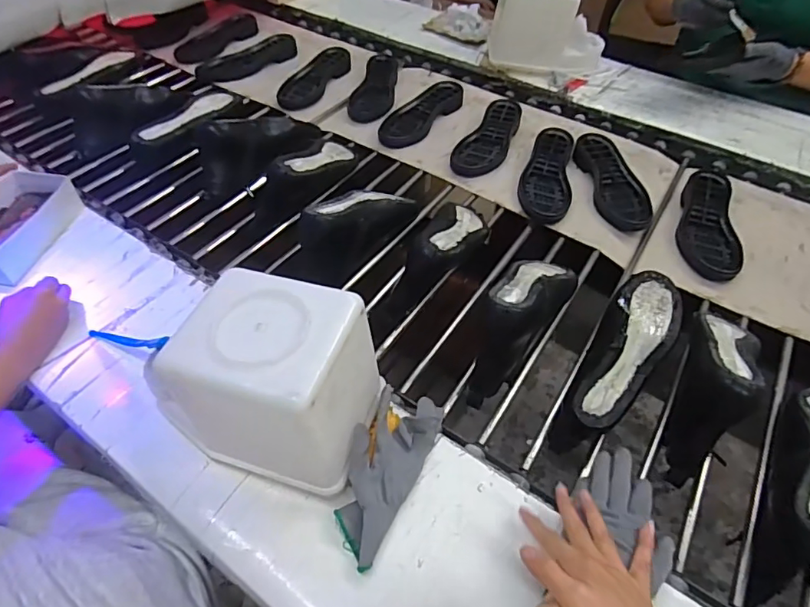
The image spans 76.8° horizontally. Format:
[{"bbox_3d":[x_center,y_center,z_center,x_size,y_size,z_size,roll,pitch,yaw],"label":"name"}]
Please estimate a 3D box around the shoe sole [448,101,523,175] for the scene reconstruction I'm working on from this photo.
[{"bbox_3d":[0.169,-0.329,1.011,0.088,0.025,0.241,21,51,19],"label":"shoe sole"}]

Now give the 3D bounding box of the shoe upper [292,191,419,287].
[{"bbox_3d":[-0.076,-0.119,0.778,0.087,0.114,0.235,30,54,26],"label":"shoe upper"}]

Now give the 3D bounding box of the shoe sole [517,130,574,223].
[{"bbox_3d":[0.264,-0.238,0.936,0.090,0.030,0.252,12,48,12],"label":"shoe sole"}]

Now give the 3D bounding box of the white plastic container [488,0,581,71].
[{"bbox_3d":[0.286,-0.631,1.143,0.176,0.170,0.093,3,47,4],"label":"white plastic container"}]

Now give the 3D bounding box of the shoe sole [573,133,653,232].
[{"bbox_3d":[0.374,-0.226,0.929,0.092,0.027,0.239,-4,47,-3],"label":"shoe sole"}]

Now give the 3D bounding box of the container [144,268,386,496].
[{"bbox_3d":[-0.116,0.074,0.491,0.155,0.152,0.129,14,49,14],"label":"container"}]

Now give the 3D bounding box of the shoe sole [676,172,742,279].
[{"bbox_3d":[0.505,-0.139,0.853,0.086,0.034,0.247,10,48,10],"label":"shoe sole"}]

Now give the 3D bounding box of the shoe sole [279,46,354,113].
[{"bbox_3d":[-0.204,-0.522,1.171,0.081,0.029,0.242,16,49,15],"label":"shoe sole"}]

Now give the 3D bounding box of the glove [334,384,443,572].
[{"bbox_3d":[-0.020,0.160,0.517,0.066,0.050,0.183,19,51,17],"label":"glove"}]

